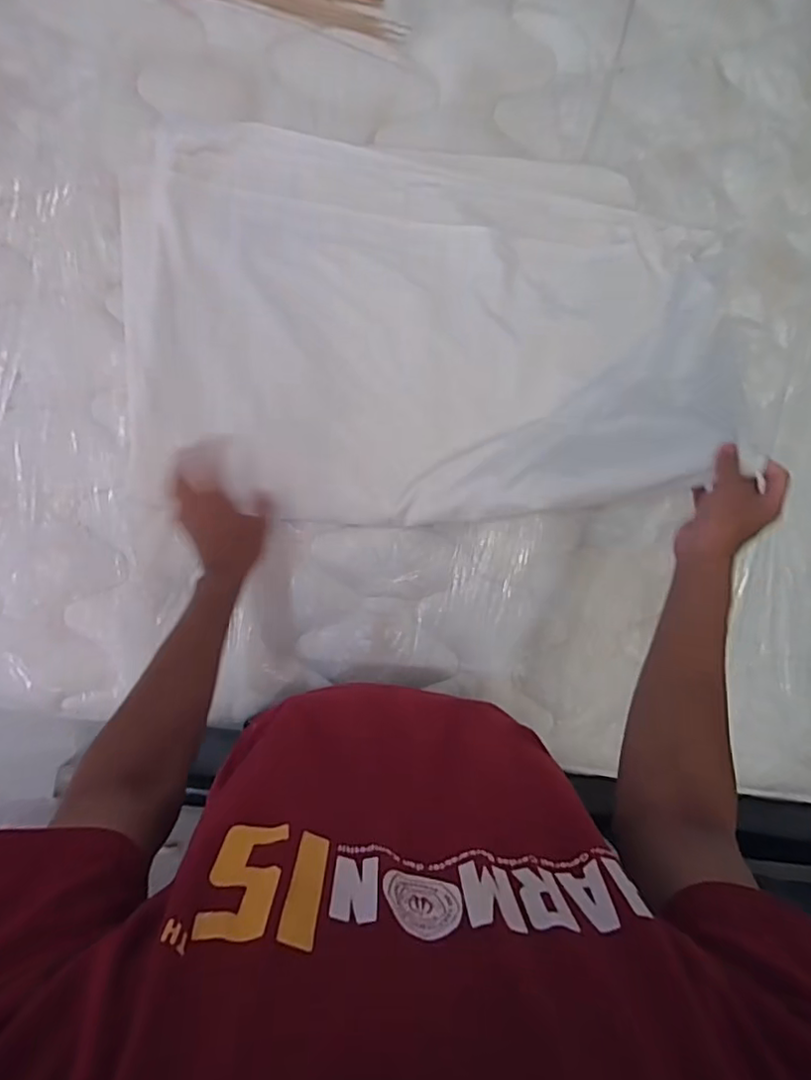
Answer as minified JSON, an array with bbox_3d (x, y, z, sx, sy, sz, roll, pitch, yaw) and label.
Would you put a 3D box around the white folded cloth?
[{"bbox_3d":[0.026,-0.255,0.693,0.702,0.125,0.454,-2,94,-5],"label":"white folded cloth"}]

